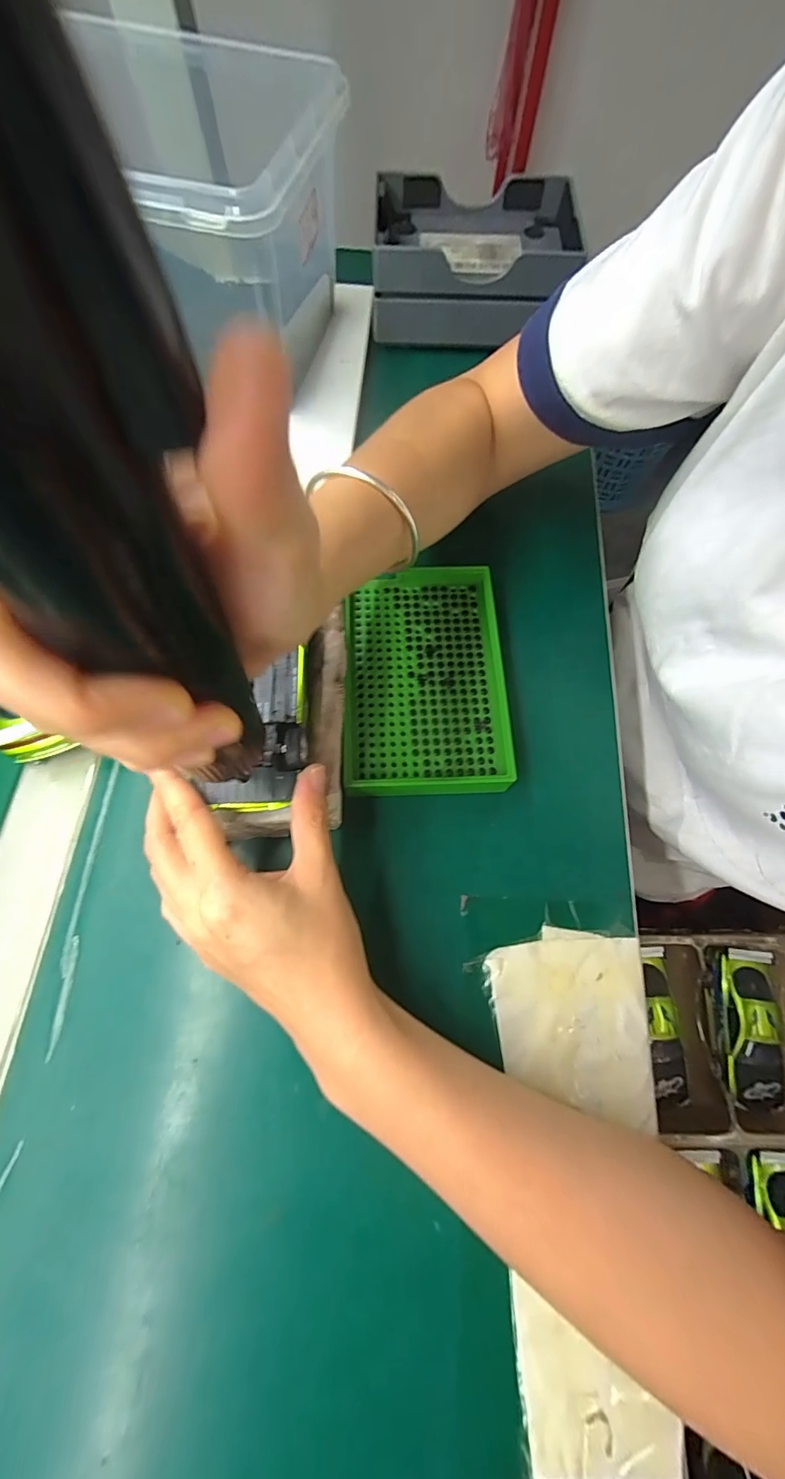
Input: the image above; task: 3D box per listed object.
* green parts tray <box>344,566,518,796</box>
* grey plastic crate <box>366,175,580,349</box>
[{"bbox_3d":[0.019,-0.038,0.272,0.092,0.013,0.139,-2,71,-1],"label":"green parts tray"},{"bbox_3d":[0.065,-0.379,0.372,0.156,0.057,0.108,4,71,1],"label":"grey plastic crate"}]

